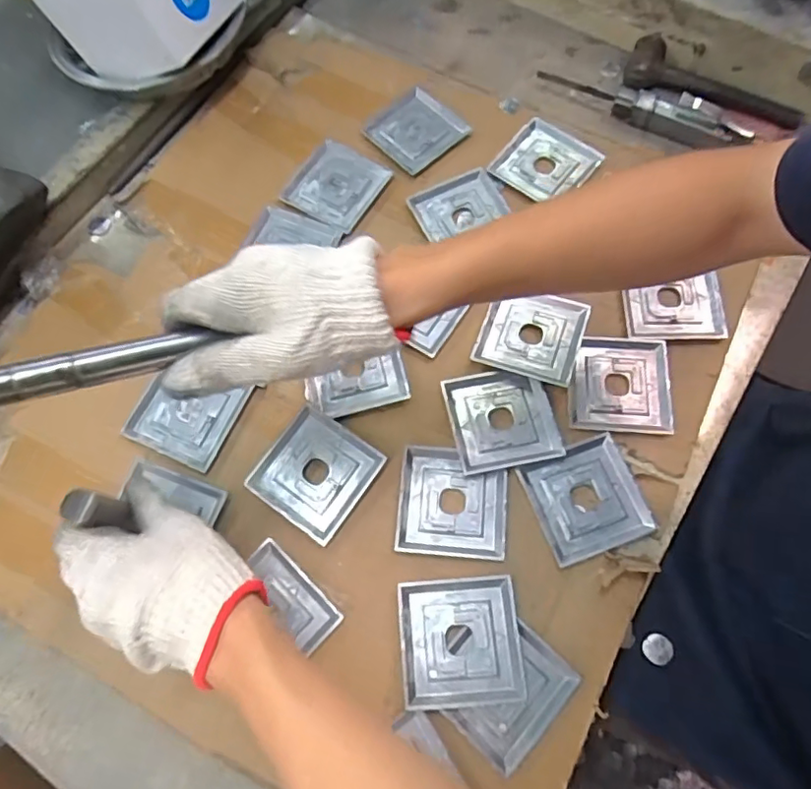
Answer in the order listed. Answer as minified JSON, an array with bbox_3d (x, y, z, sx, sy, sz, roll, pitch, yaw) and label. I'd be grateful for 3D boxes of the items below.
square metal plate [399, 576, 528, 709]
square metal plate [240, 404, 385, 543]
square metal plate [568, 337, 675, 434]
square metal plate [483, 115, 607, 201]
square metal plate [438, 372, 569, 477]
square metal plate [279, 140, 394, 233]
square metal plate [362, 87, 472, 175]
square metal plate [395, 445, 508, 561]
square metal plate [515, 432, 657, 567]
[{"bbox_3d":[0.043,0.189,0.437,0.089,0.009,0.088,-4,70,0],"label":"square metal plate"},{"bbox_3d":[-0.077,0.067,0.490,0.088,0.012,0.090,34,74,13],"label":"square metal plate"},{"bbox_3d":[0.192,-0.011,0.509,0.090,0.007,0.090,3,70,3],"label":"square metal plate"},{"bbox_3d":[0.148,-0.246,0.595,0.092,0.011,0.088,41,76,15],"label":"square metal plate"},{"bbox_3d":[0.085,0.020,0.498,0.087,0.008,0.087,-12,70,-2],"label":"square metal plate"},{"bbox_3d":[-0.075,-0.224,0.591,0.095,0.013,0.091,32,74,13],"label":"square metal plate"},{"bbox_3d":[0.012,-0.291,0.616,0.086,0.010,0.095,-38,73,-11],"label":"square metal plate"},{"bbox_3d":[0.040,0.090,0.477,0.089,0.011,0.087,5,70,4],"label":"square metal plate"},{"bbox_3d":[0.152,0.087,0.477,0.089,0.011,0.087,-21,70,-6],"label":"square metal plate"}]

